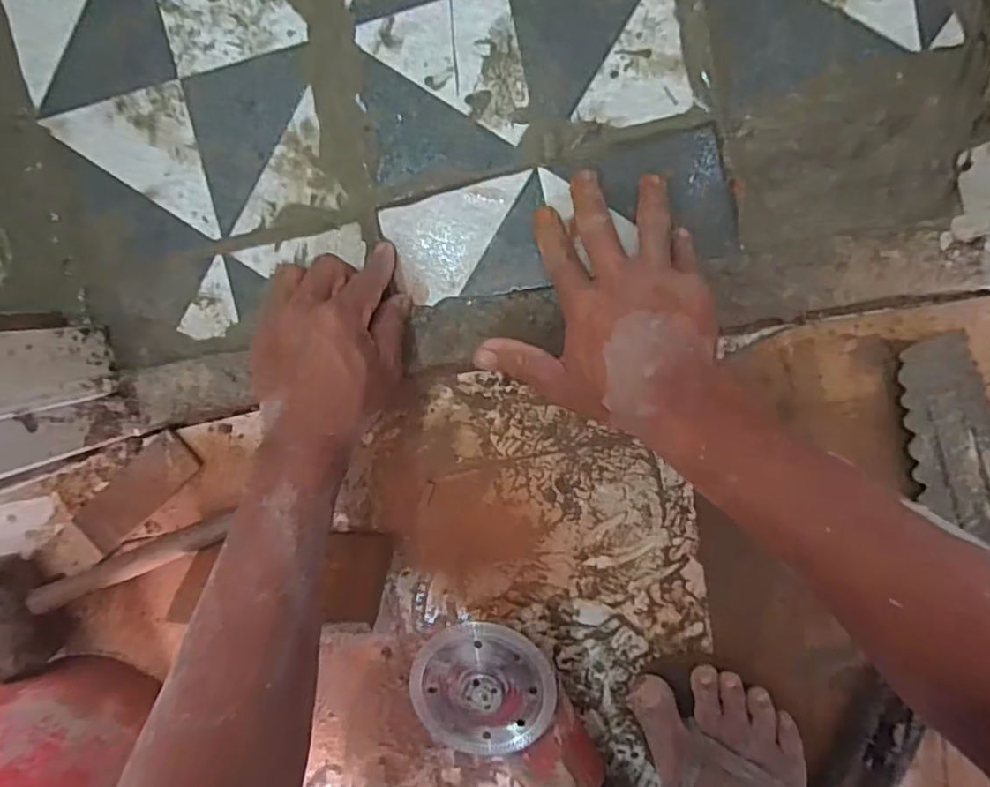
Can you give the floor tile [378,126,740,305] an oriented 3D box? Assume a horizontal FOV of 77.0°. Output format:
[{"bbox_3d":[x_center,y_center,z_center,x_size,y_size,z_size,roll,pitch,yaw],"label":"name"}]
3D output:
[{"bbox_3d":[0.042,-0.120,0.444,0.241,0.009,0.082,-11,96,8],"label":"floor tile"}]

